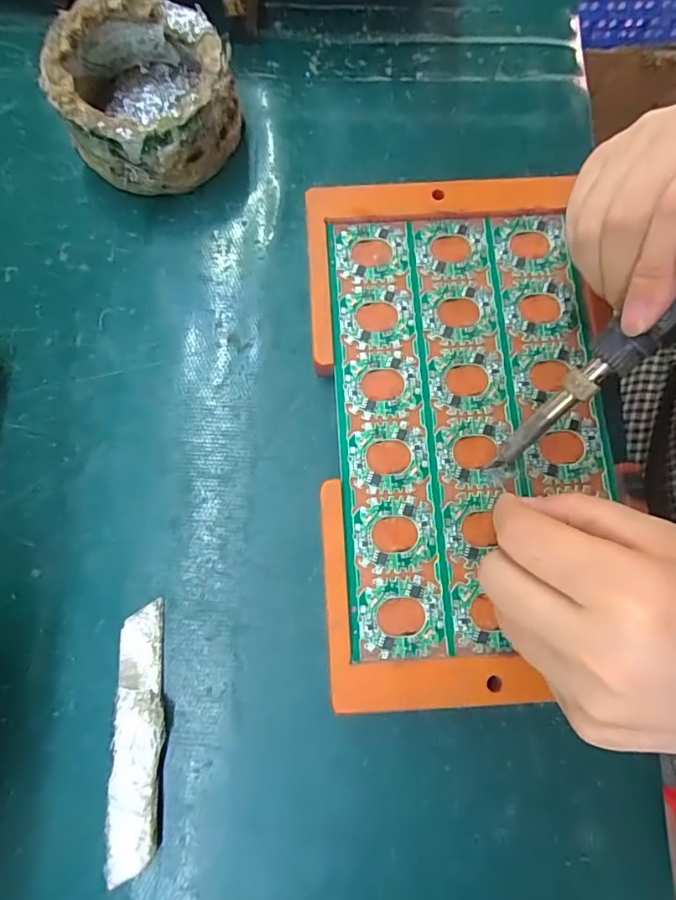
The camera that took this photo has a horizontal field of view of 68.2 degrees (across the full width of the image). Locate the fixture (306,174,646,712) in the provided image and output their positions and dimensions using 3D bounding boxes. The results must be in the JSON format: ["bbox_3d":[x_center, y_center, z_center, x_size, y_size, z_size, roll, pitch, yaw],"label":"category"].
[{"bbox_3d":[0.058,-0.016,0.226,0.132,0.008,0.236,-4,78,-1],"label":"fixture"}]

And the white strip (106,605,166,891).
[{"bbox_3d":[-0.082,0.116,0.205,0.021,0.008,0.099,-2,78,0],"label":"white strip"}]

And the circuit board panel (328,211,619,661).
[{"bbox_3d":[0.060,-0.017,0.228,0.119,0.005,0.203,-3,78,-1],"label":"circuit board panel"}]

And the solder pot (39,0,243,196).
[{"bbox_3d":[-0.095,-0.175,0.248,0.081,0.042,0.083,0,78,0],"label":"solder pot"}]

